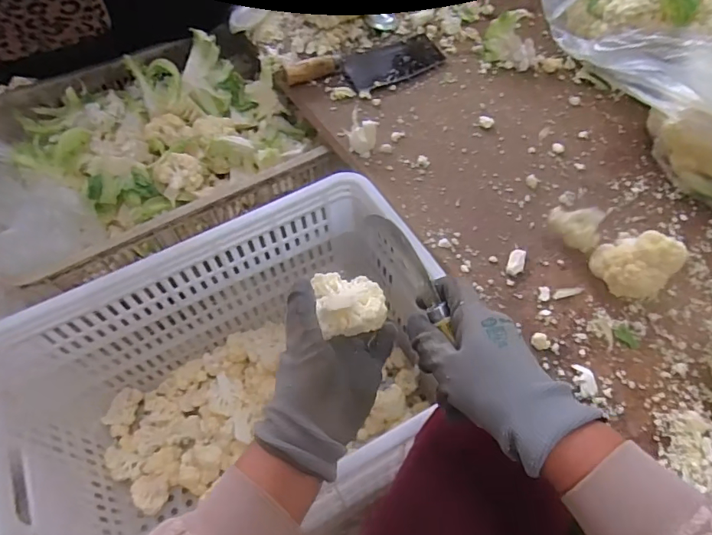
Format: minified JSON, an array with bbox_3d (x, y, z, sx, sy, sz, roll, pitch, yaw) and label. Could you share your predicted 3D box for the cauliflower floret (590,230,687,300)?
[{"bbox_3d":[0.318,-0.006,0.544,0.057,0.083,0.074,-21,61,-12],"label":"cauliflower floret"}]

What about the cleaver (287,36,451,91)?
[{"bbox_3d":[0.021,-0.333,0.785,0.262,0.031,0.094,-25,62,-14],"label":"cleaver"}]

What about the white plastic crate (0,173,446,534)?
[{"bbox_3d":[-0.140,0.161,0.634,0.520,0.276,0.338,-27,62,-15],"label":"white plastic crate"}]

